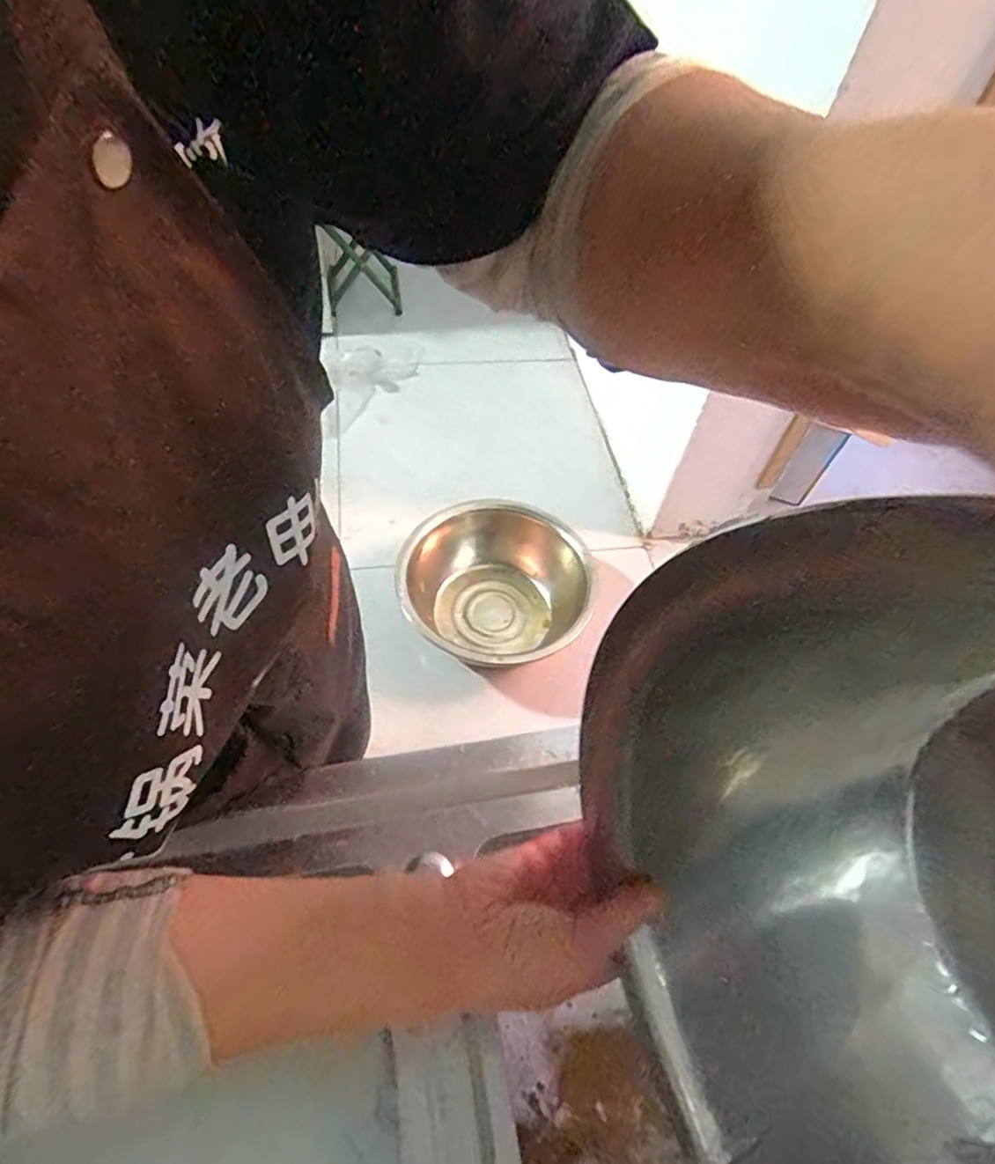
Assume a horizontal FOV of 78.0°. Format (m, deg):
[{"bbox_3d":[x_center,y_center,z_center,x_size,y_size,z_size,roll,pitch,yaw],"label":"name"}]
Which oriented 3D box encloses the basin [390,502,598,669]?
[{"bbox_3d":[-0.008,-0.014,1.390,0.428,0.188,0.349,-8,56,-11],"label":"basin"}]

